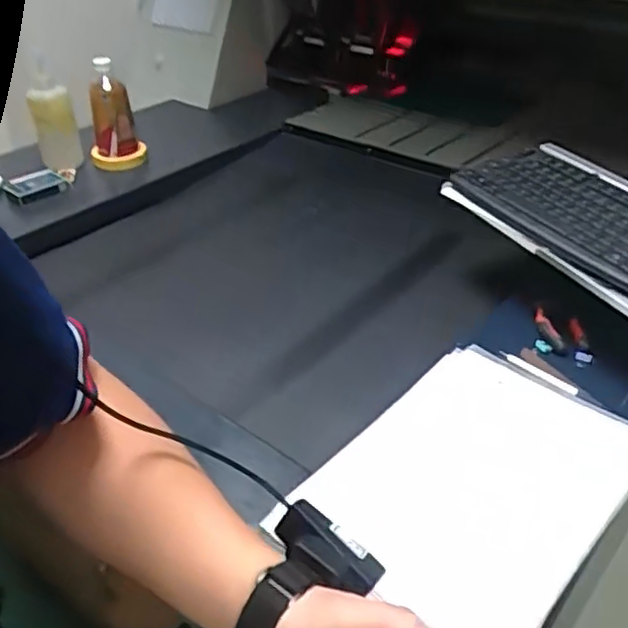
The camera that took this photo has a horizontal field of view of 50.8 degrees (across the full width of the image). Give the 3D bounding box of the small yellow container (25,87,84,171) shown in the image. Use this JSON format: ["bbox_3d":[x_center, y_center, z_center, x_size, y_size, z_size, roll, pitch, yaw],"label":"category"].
[{"bbox_3d":[-0.459,-0.328,1.181,0.076,0.144,0.074,-15,37,-18],"label":"small yellow container"}]

